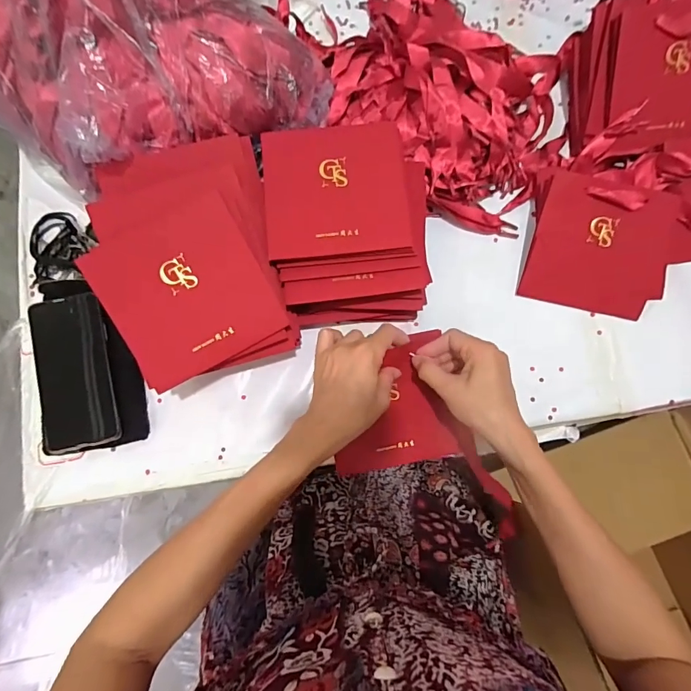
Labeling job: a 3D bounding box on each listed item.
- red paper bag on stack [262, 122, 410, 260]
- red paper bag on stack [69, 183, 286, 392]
[{"bbox_3d":[-0.009,-0.158,0.409,0.142,0.010,0.137,-7,81,1],"label":"red paper bag on stack"},{"bbox_3d":[-0.147,-0.049,0.378,0.139,0.005,0.140,-29,98,-10],"label":"red paper bag on stack"}]

